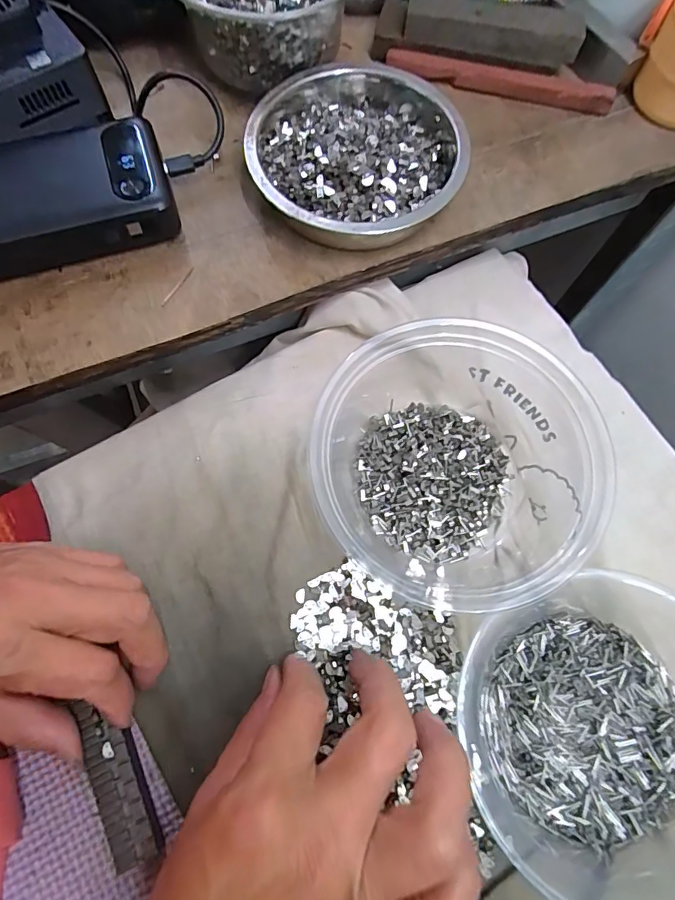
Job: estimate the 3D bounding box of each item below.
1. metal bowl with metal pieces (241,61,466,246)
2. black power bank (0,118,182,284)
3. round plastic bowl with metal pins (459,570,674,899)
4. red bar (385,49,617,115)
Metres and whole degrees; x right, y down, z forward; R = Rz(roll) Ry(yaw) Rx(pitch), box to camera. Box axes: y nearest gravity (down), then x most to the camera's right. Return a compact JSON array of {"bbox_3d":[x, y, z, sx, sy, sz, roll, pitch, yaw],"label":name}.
[{"bbox_3d":[0.011,-0.171,0.279,0.122,0.033,0.120,1,72,-2],"label":"metal bowl with metal pieces"},{"bbox_3d":[-0.172,-0.136,0.266,0.152,0.026,0.072,-17,73,-7],"label":"black power bank"},{"bbox_3d":[0.127,0.126,0.217,0.134,0.043,0.130,1,72,-2],"label":"round plastic bowl with metal pins"},{"bbox_3d":[0.105,-0.240,0.313,0.145,0.012,0.012,12,72,2],"label":"red bar"}]

